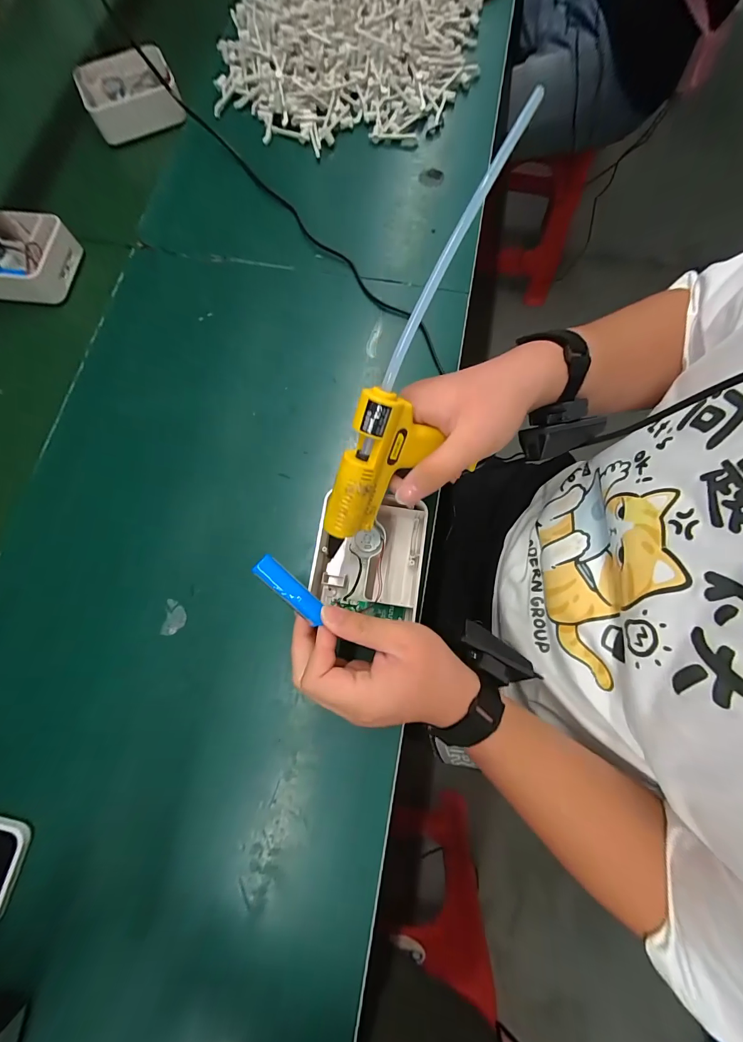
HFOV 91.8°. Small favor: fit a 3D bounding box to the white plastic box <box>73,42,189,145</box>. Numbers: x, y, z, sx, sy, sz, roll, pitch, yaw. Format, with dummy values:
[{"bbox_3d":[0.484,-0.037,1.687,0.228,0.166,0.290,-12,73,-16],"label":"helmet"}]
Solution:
[{"bbox_3d":[-0.338,-0.599,0.506,0.131,0.055,0.084,-15,75,-2],"label":"white plastic box"}]

